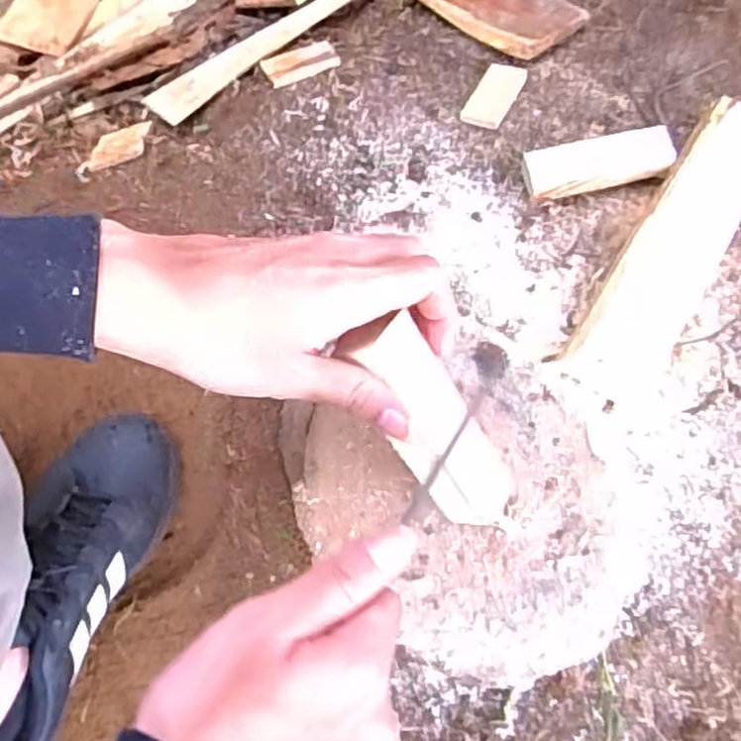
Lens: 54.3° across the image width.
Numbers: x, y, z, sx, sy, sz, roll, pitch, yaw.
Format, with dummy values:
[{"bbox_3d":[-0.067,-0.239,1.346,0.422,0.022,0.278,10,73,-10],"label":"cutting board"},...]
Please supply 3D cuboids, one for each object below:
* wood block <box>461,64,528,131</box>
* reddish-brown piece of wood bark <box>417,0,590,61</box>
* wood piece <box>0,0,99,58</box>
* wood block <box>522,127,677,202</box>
[{"bbox_3d":[0.114,-0.252,0.661,0.037,0.005,0.078,26,67,8],"label":"wood block"},{"bbox_3d":[0.119,-0.369,0.723,0.085,0.009,0.185,-38,59,-11],"label":"reddish-brown piece of wood bark"},{"bbox_3d":[-0.402,-0.477,0.925,0.109,0.012,0.172,19,67,5],"label":"wood piece"},{"bbox_3d":[0.192,-0.173,0.608,0.117,0.026,0.038,-11,67,6],"label":"wood block"}]

